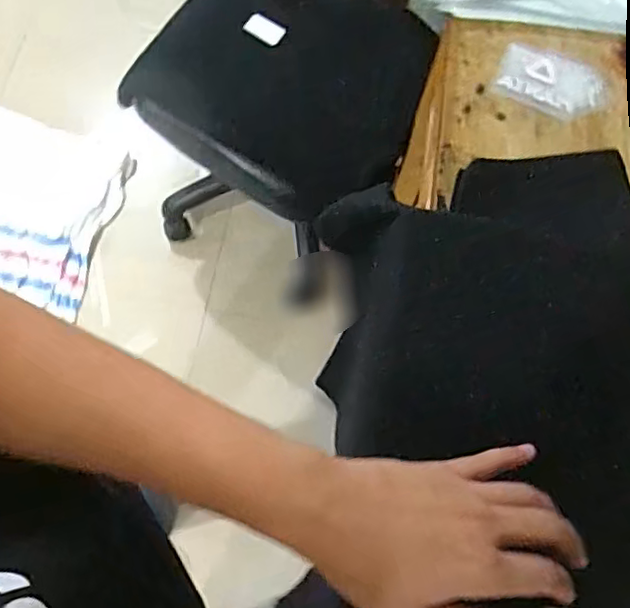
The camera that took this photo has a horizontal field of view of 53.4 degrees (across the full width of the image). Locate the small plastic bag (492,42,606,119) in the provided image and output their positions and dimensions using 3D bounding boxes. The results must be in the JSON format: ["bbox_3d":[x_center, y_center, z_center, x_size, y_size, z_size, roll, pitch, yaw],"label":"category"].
[{"bbox_3d":[0.245,-0.231,0.648,0.109,0.006,0.076,22,73,5],"label":"small plastic bag"}]

